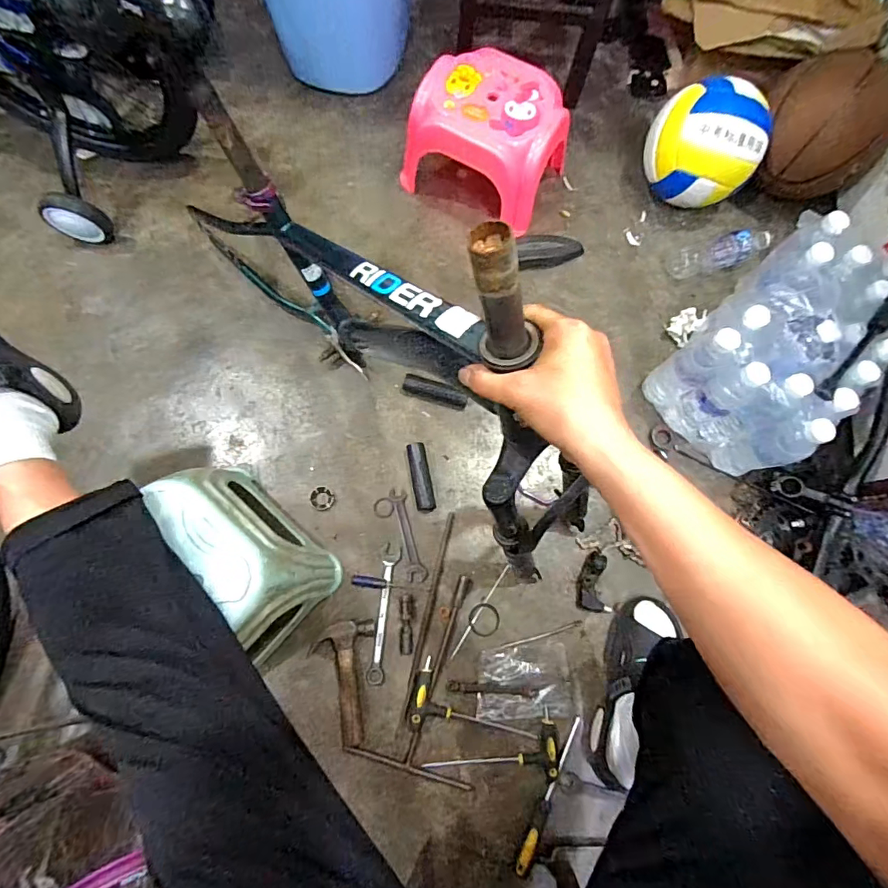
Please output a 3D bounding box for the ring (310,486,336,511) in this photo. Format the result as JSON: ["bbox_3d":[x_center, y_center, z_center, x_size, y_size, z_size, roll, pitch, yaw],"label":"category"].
[{"bbox_3d":[-0.209,0.094,0.811,0.041,0.006,0.042,0,75,-1],"label":"ring"}]

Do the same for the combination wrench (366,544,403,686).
[{"bbox_3d":[-0.098,0.275,0.770,0.030,0.006,0.214,8,75,1],"label":"combination wrench"}]

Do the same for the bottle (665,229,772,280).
[{"bbox_3d":[0.549,-0.384,0.930,0.208,0.057,0.069,-11,76,-4],"label":"bottle"}]

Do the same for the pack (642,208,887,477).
[{"bbox_3d":[0.566,-0.163,0.790,0.353,0.220,0.226,-43,80,-11],"label":"pack"}]

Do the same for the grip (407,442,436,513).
[{"bbox_3d":[-0.039,0.057,0.816,0.032,0.032,0.117,-10,76,-4],"label":"grip"}]

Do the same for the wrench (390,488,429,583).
[{"bbox_3d":[-0.063,0.155,0.803,0.034,0.006,0.158,-15,76,-5],"label":"wrench"}]

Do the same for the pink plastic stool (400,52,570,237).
[{"bbox_3d":[0.087,-0.577,0.907,0.278,0.176,0.213,29,77,6],"label":"pink plastic stool"}]

